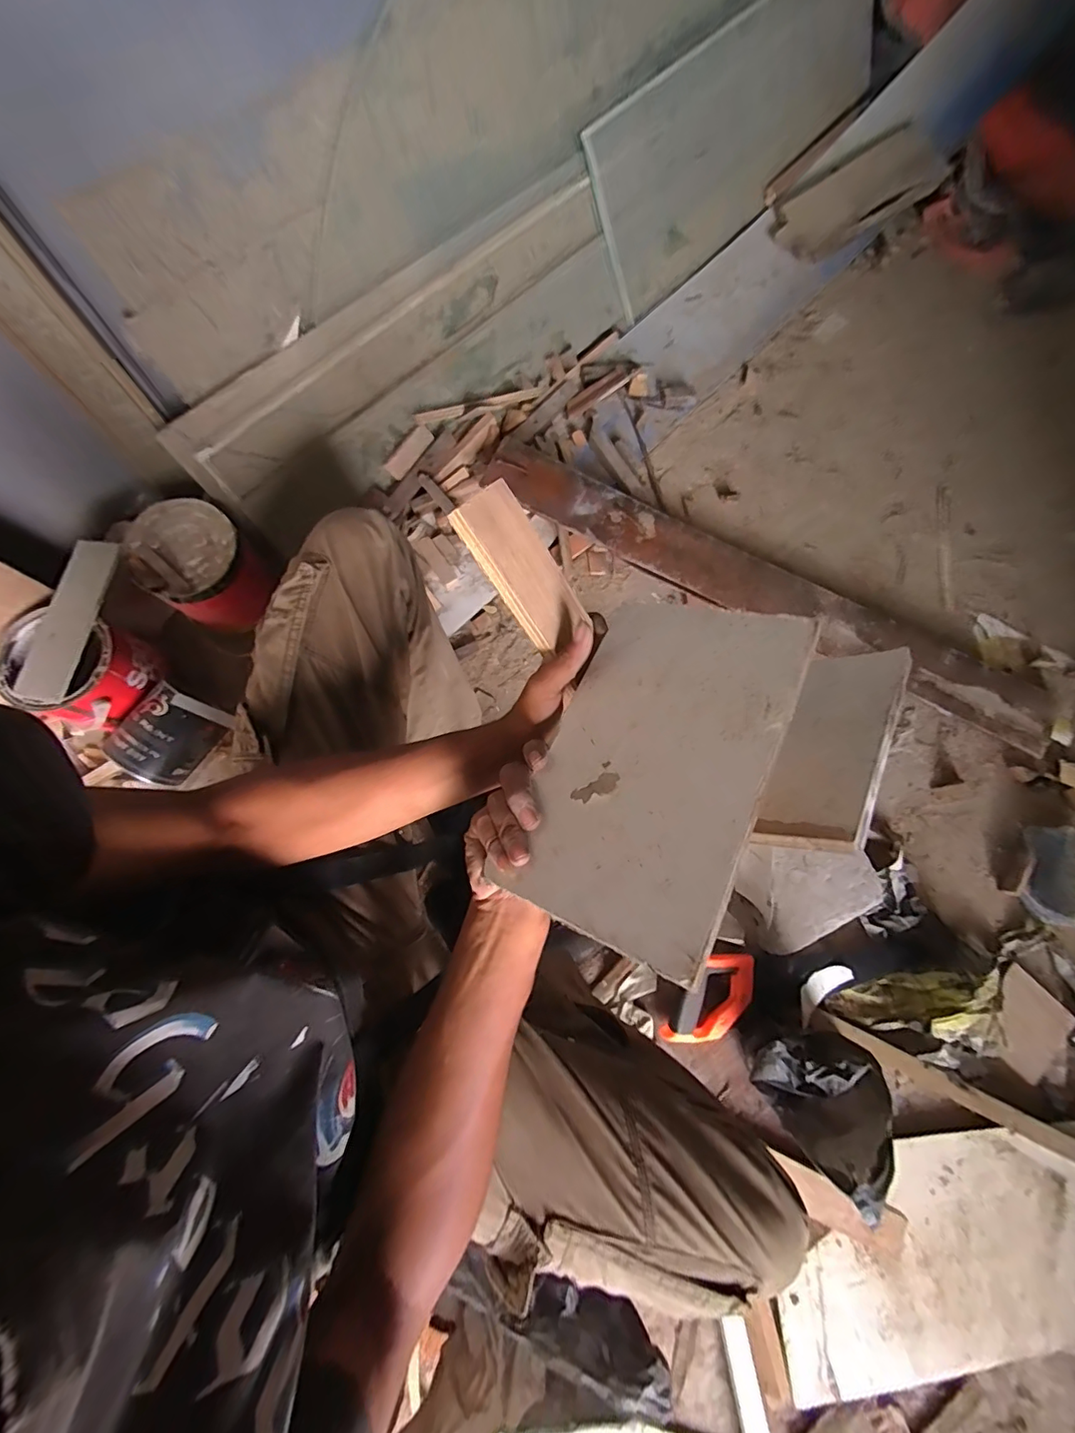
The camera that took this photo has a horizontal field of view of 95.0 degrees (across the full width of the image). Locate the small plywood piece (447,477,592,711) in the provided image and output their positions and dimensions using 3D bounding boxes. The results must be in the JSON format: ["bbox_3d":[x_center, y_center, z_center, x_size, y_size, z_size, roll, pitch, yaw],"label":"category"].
[{"bbox_3d":[-0.009,-0.111,0.377,0.055,0.016,0.124,-46,114,-27],"label":"small plywood piece"}]

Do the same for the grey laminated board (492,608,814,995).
[{"bbox_3d":[0.078,0.021,0.331,0.146,0.008,0.248,14,66,35],"label":"grey laminated board"}]

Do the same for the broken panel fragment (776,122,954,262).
[{"bbox_3d":[0.729,-1.188,1.129,0.426,0.016,0.158,-34,89,-4],"label":"broken panel fragment"}]

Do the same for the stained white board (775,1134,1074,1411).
[{"bbox_3d":[0.574,0.720,0.657,0.516,0.014,0.249,-6,76,-5],"label":"stained white board"}]

